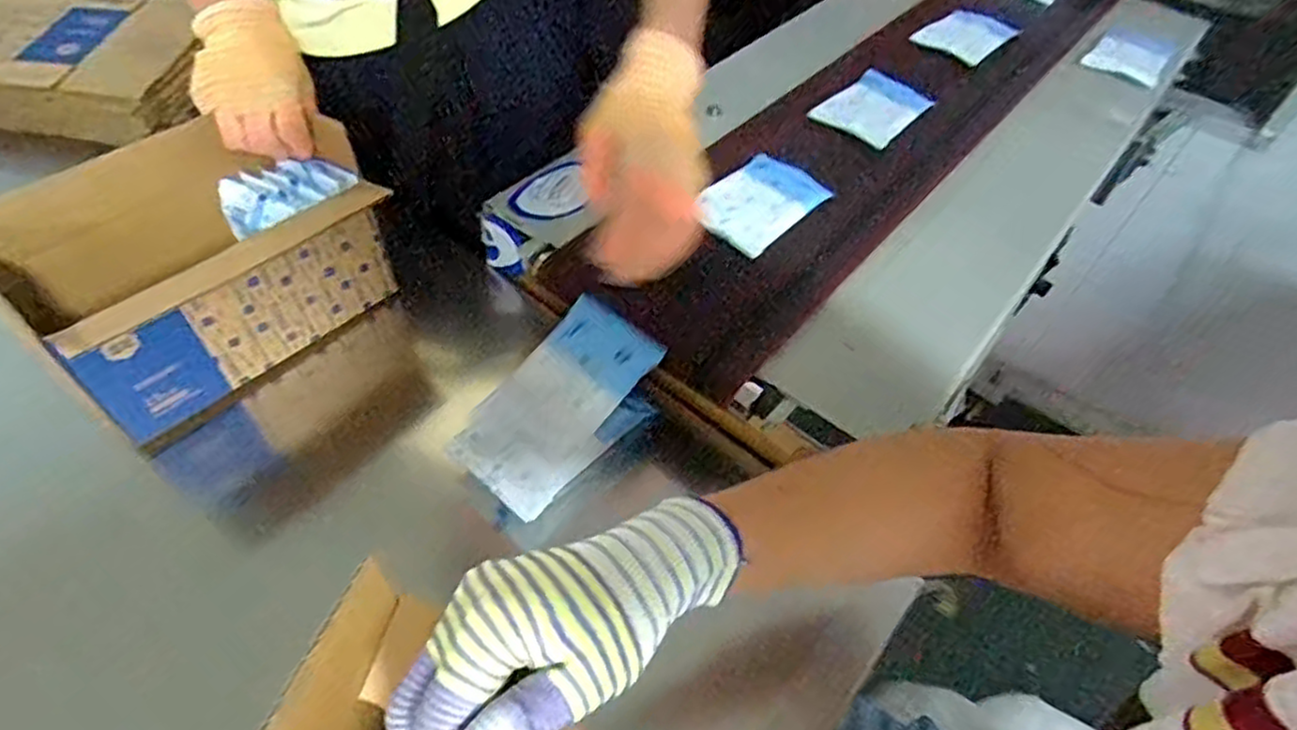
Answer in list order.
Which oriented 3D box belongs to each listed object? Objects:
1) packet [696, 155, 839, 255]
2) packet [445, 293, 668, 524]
[{"bbox_3d":[0.109,-0.152,0.661,0.079,0.017,0.127,37,58,22],"label":"packet"},{"bbox_3d":[-0.067,0.028,0.546,0.092,0.016,0.163,36,71,17],"label":"packet"}]

